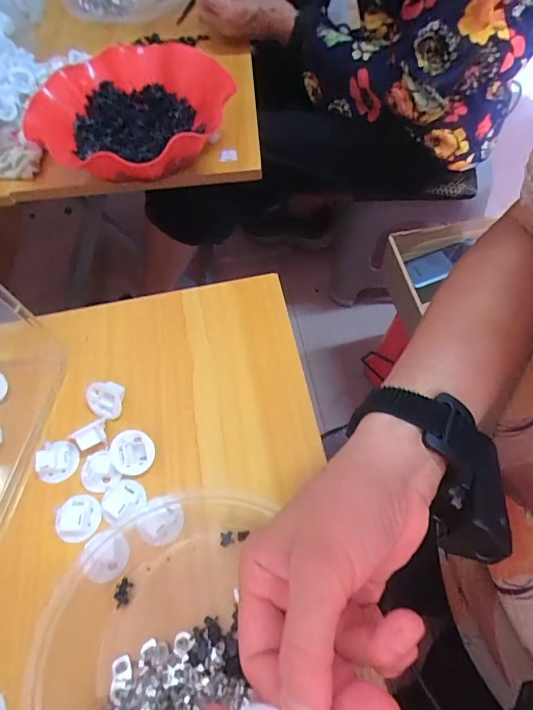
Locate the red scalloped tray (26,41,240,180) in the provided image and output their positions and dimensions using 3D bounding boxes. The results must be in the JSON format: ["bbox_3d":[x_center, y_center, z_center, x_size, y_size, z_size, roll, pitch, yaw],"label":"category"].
[{"bbox_3d":[-0.149,-0.272,0.523,0.216,0.065,0.209,8,59,8],"label":"red scalloped tray"}]

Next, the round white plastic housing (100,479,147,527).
[{"bbox_3d":[-0.104,0.107,0.327,0.028,0.009,0.032,10,59,9],"label":"round white plastic housing"}]

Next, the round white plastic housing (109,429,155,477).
[{"bbox_3d":[-0.102,0.074,0.342,0.032,0.008,0.033,-7,88,-3],"label":"round white plastic housing"}]

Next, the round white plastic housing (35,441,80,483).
[{"bbox_3d":[-0.162,0.081,0.347,0.028,0.013,0.029,-3,58,1],"label":"round white plastic housing"}]

